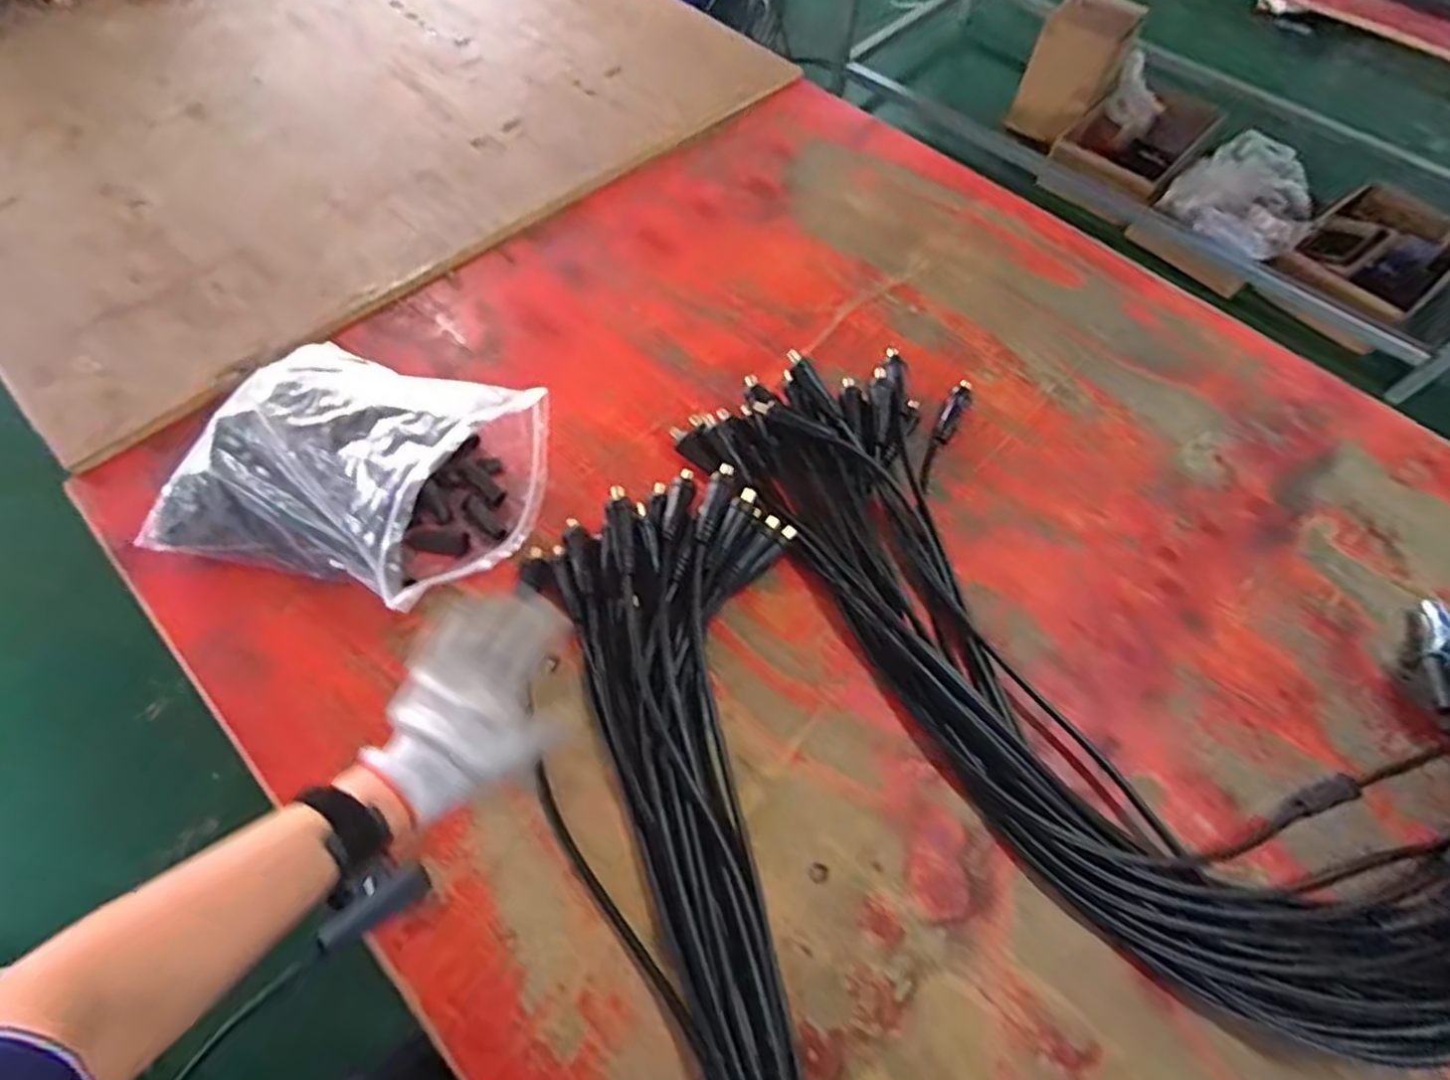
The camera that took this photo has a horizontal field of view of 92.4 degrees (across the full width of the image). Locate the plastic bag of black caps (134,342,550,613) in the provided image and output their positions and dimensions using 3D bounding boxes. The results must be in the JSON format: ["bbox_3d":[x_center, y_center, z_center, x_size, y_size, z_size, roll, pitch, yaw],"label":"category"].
[{"bbox_3d":[-0.376,-0.081,0.712,0.352,0.144,0.267,18,62,7],"label":"plastic bag of black caps"}]

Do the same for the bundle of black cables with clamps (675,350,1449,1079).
[{"bbox_3d":[0.518,0.118,0.676,1.156,0.080,0.578,40,67,18],"label":"bundle of black cables with clamps"}]

